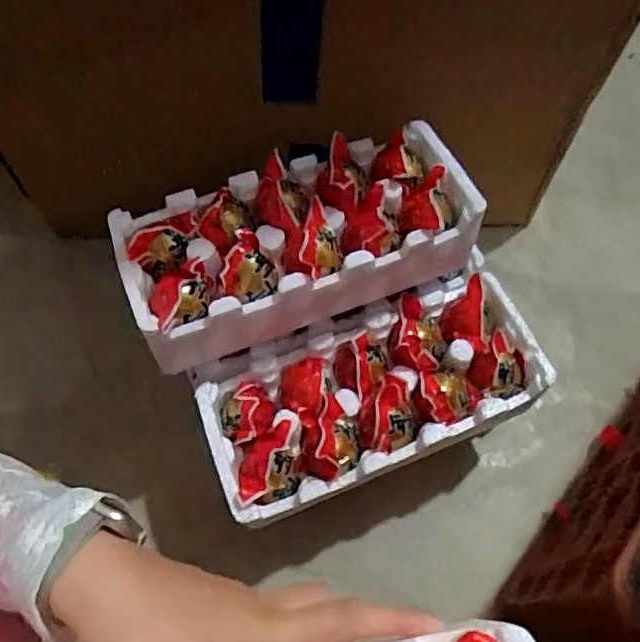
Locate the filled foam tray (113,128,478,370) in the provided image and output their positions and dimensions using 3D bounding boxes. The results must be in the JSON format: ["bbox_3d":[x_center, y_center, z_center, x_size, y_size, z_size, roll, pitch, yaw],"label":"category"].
[{"bbox_3d":[-0.017,-0.071,0.509,0.291,0.080,0.138,-21,63,-12],"label":"filled foam tray"}]

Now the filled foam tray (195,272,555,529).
[{"bbox_3d":[0.045,0.059,0.519,0.290,0.052,0.145,-20,63,-12],"label":"filled foam tray"}]

